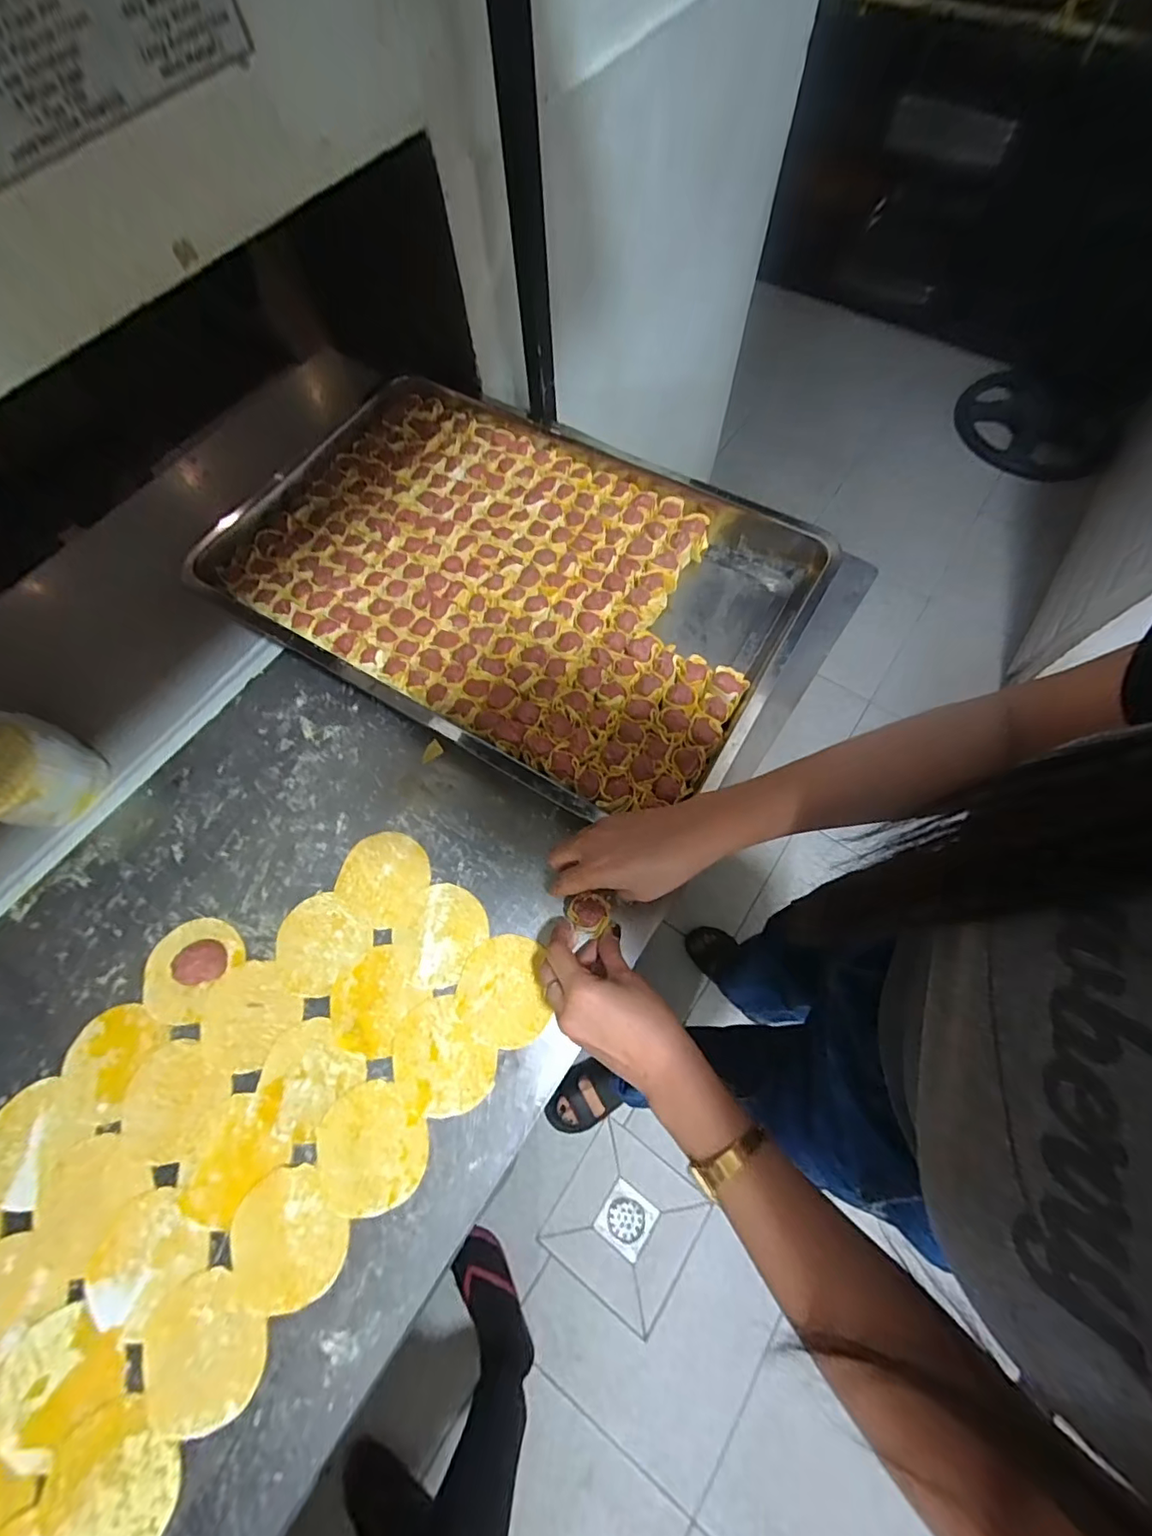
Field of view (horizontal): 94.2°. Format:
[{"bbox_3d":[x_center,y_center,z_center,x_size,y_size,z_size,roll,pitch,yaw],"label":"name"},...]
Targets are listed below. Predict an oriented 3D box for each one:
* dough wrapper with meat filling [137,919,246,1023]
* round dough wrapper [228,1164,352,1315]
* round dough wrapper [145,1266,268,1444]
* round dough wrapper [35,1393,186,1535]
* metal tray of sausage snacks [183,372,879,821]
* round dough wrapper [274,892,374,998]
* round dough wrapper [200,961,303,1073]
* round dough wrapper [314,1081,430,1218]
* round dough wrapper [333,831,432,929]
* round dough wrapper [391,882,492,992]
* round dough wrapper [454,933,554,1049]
[{"bbox_3d":[-0.330,0.166,0.449,0.071,0.021,0.082,26,70,12],"label":"dough wrapper with meat filling"},{"bbox_3d":[-0.208,0.337,0.385,0.081,0.004,0.081,0,66,1],"label":"round dough wrapper"},{"bbox_3d":[-0.255,0.398,0.362,0.083,0.004,0.077,0,66,1],"label":"round dough wrapper"},{"bbox_3d":[-0.297,0.461,0.339,0.082,0.005,0.077,0,66,1],"label":"round dough wrapper"},{"bbox_3d":[-0.064,-0.201,0.581,0.629,0.056,0.399,28,70,12],"label":"metal tray of sausage snacks"},{"bbox_3d":[-0.224,0.152,0.463,0.073,0.004,0.077,0,66,1],"label":"round dough wrapper"},{"bbox_3d":[-0.273,0.204,0.442,0.076,0.004,0.075,0,66,1],"label":"round dough wrapper"},{"bbox_3d":[-0.158,0.289,0.403,0.082,0.004,0.080,0,66,1],"label":"round dough wrapper"},{"bbox_3d":[-0.172,0.098,0.481,0.078,0.004,0.079,0,66,1],"label":"round dough wrapper"},{"bbox_3d":[-0.120,0.143,0.462,0.074,0.004,0.083,32,71,14],"label":"round dough wrapper"},{"bbox_3d":[-0.059,0.183,0.445,0.075,0.004,0.083,17,68,8],"label":"round dough wrapper"}]

